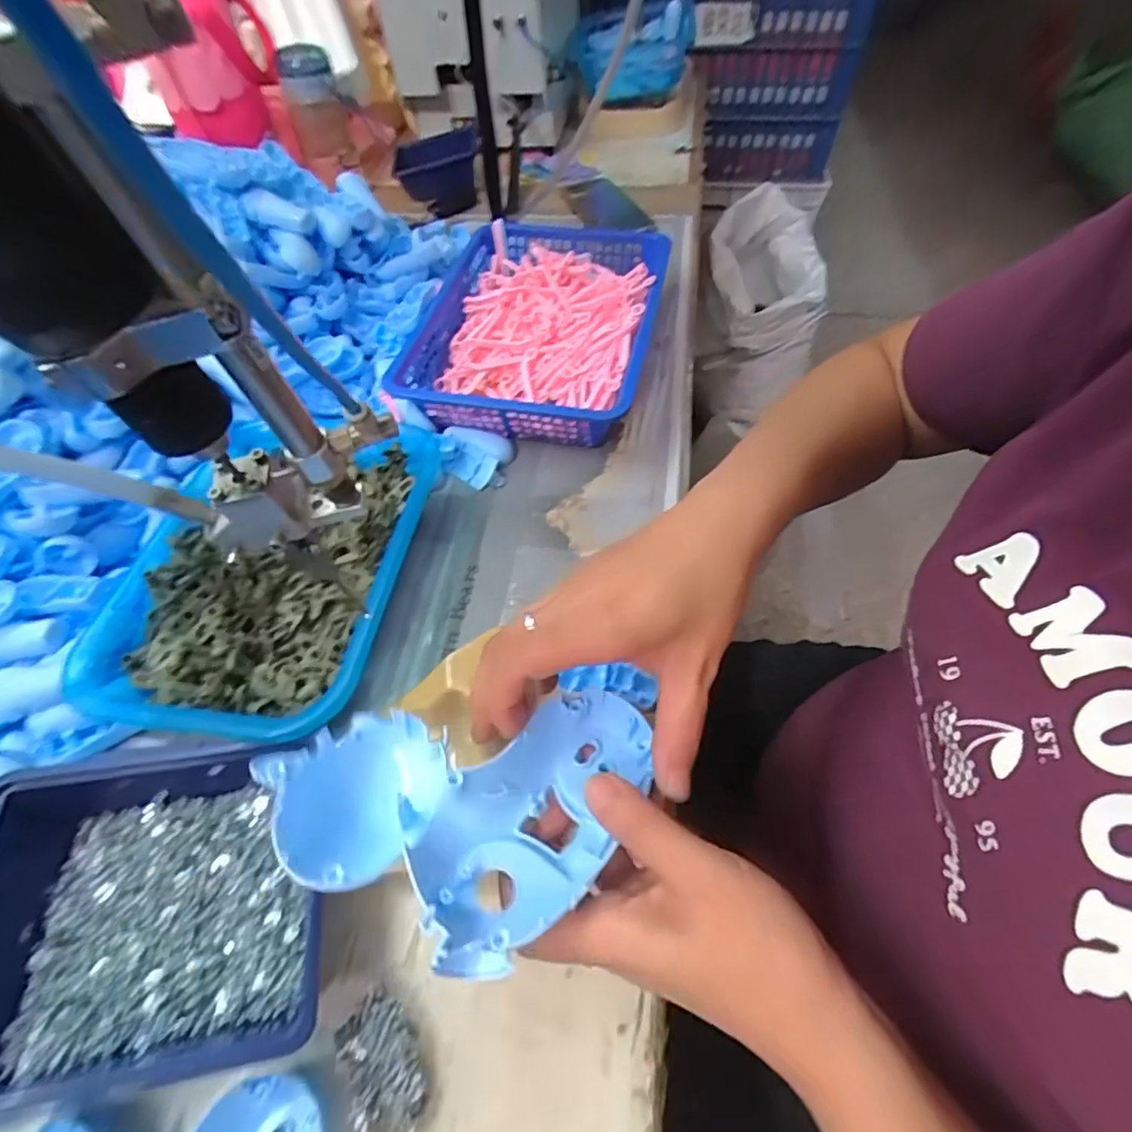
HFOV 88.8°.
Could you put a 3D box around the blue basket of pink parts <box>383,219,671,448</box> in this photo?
[{"bbox_3d":[-0.026,-0.233,0.559,0.212,0.059,0.279,10,56,9],"label":"blue basket of pink parts"}]

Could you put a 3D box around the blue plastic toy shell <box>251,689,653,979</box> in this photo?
[{"bbox_3d":[-0.035,0.107,0.244,0.166,0.037,0.104,-5,56,-4],"label":"blue plastic toy shell"}]

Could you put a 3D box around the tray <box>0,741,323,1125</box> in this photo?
[{"bbox_3d":[-0.213,0.175,0.287,0.159,0.060,0.135,-9,55,-4],"label":"tray"}]

